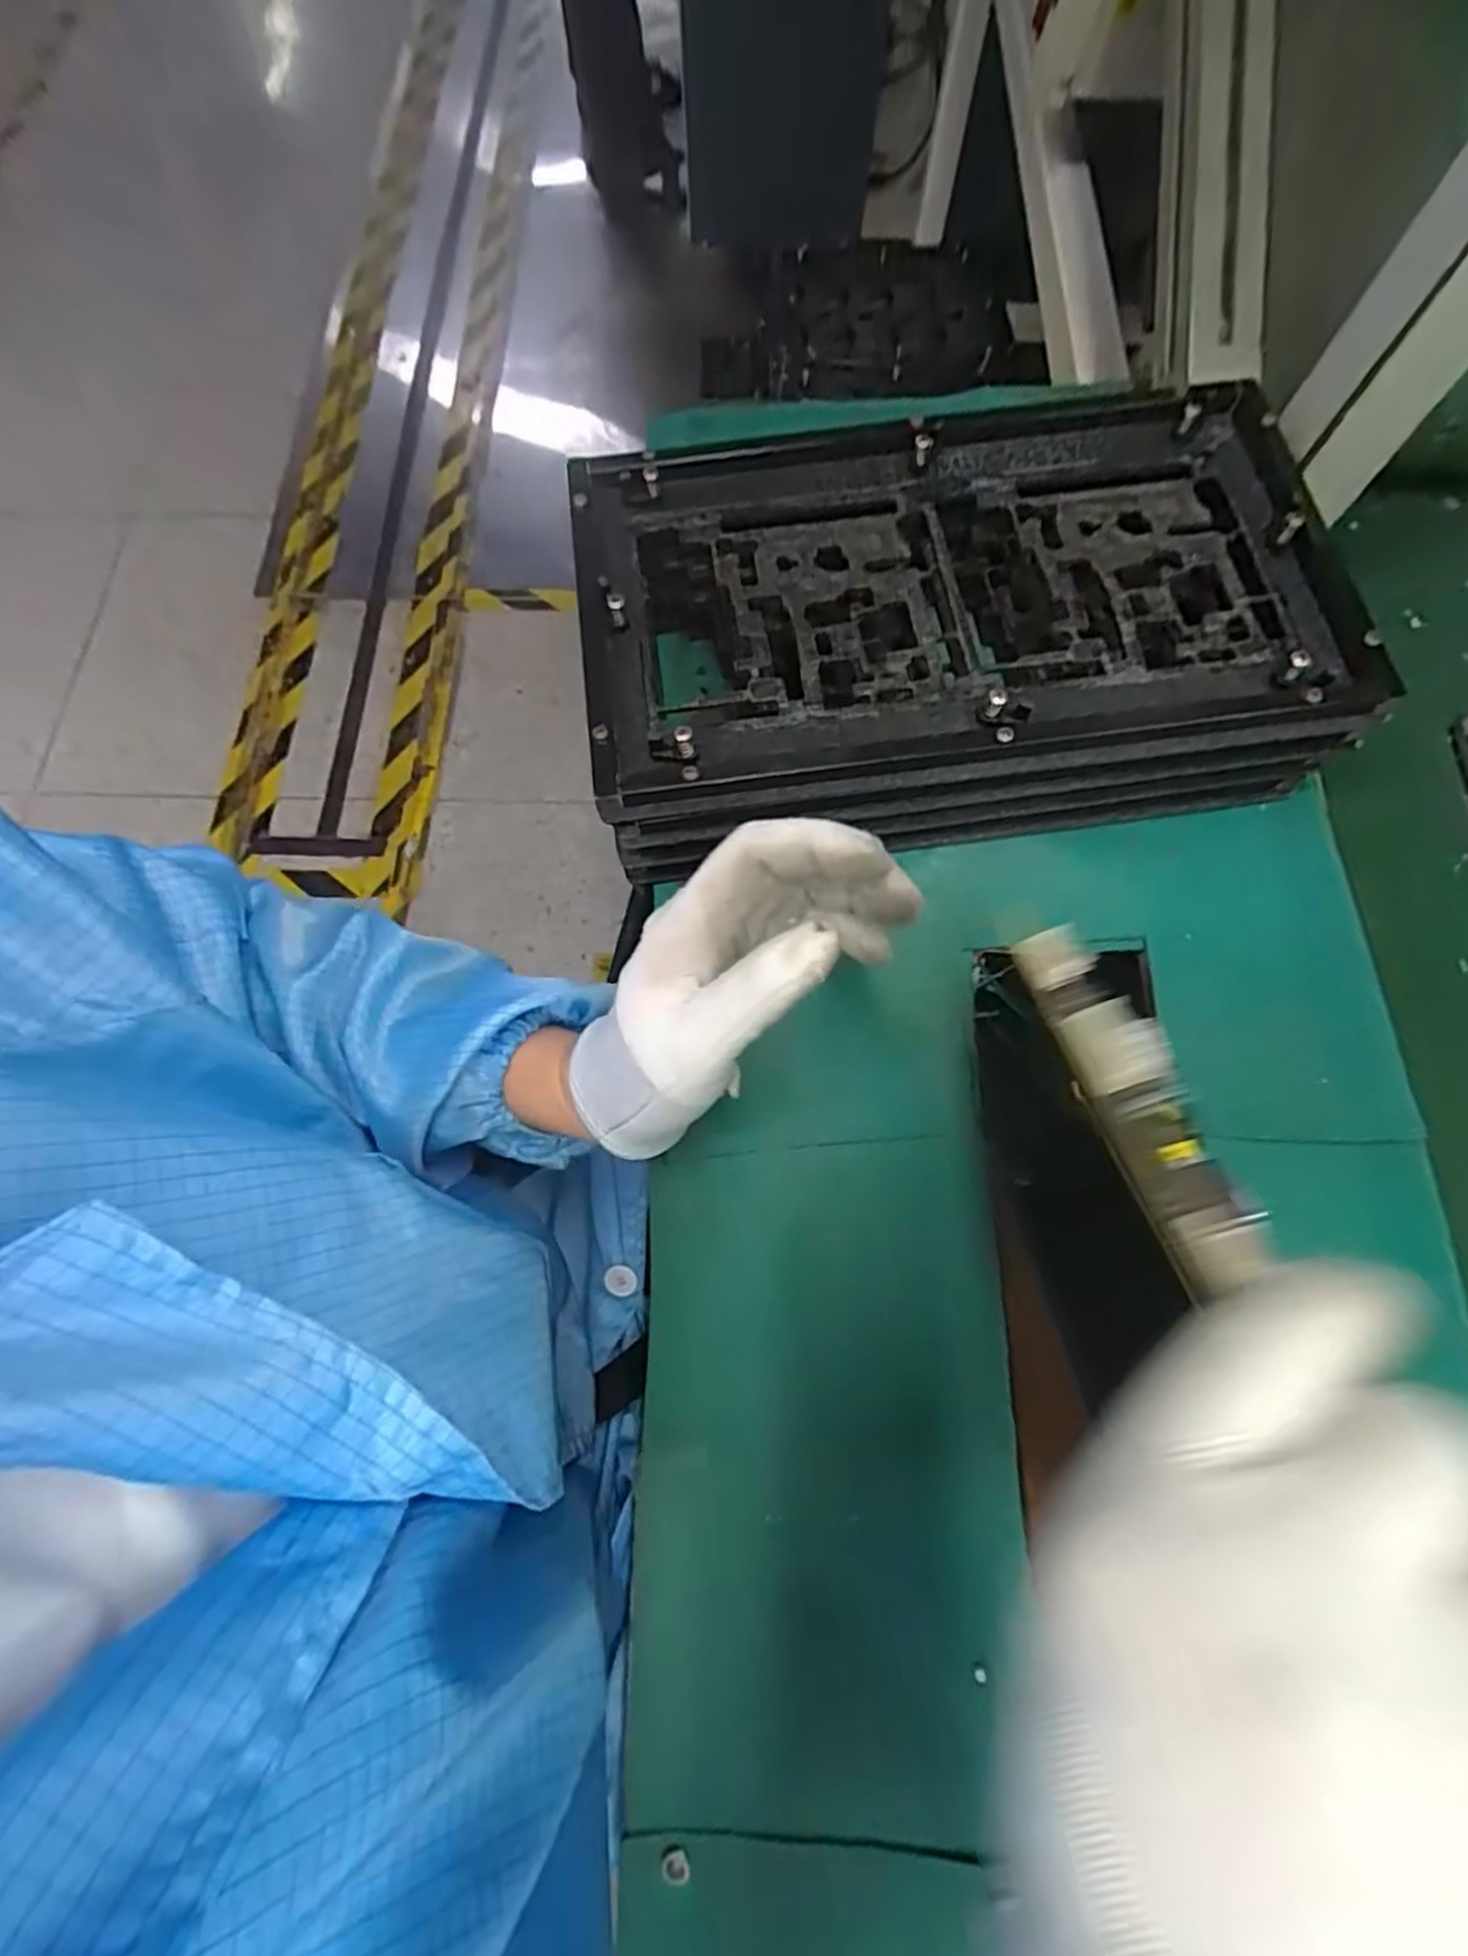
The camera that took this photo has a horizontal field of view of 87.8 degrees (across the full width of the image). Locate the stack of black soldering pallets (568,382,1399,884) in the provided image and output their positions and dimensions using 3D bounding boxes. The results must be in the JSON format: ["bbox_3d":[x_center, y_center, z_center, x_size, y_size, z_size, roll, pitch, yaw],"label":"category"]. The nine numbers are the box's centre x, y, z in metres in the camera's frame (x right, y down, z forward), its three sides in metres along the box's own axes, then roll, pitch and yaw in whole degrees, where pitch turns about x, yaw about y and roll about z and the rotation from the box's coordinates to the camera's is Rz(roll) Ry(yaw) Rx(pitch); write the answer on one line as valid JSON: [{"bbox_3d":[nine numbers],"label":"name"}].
[{"bbox_3d":[0.098,-0.166,0.377,0.322,0.090,0.188,-7,71,-1],"label":"stack of black soldering pallets"}]

